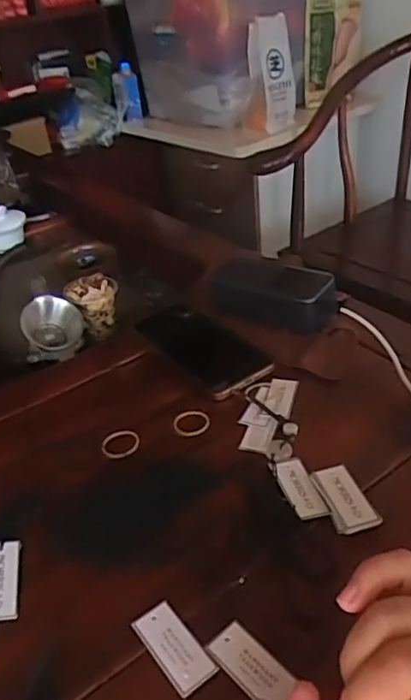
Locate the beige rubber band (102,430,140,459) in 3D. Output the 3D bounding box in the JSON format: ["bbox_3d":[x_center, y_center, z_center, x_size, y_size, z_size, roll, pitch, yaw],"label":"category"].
[{"bbox_3d":[-0.073,0.082,0.513,0.034,0.005,0.029,-20,37,-21],"label":"beige rubber band"}]

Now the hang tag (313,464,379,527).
[{"bbox_3d":[0.103,0.106,0.431,0.027,0.007,0.054,-13,35,-11],"label":"hang tag"}]

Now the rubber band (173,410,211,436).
[{"bbox_3d":[-0.012,0.065,0.527,0.033,0.004,0.031,0,35,8],"label":"rubber band"}]

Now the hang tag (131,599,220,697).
[{"bbox_3d":[-0.019,0.180,0.358,0.027,0.004,0.057,-26,39,-28],"label":"hang tag"}]

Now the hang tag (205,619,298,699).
[{"bbox_3d":[0.027,0.185,0.346,0.026,0.004,0.056,-30,37,-31],"label":"hang tag"}]

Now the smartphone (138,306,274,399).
[{"bbox_3d":[-0.007,-0.008,0.616,0.071,0.011,0.171,-25,39,-26],"label":"smartphone"}]

